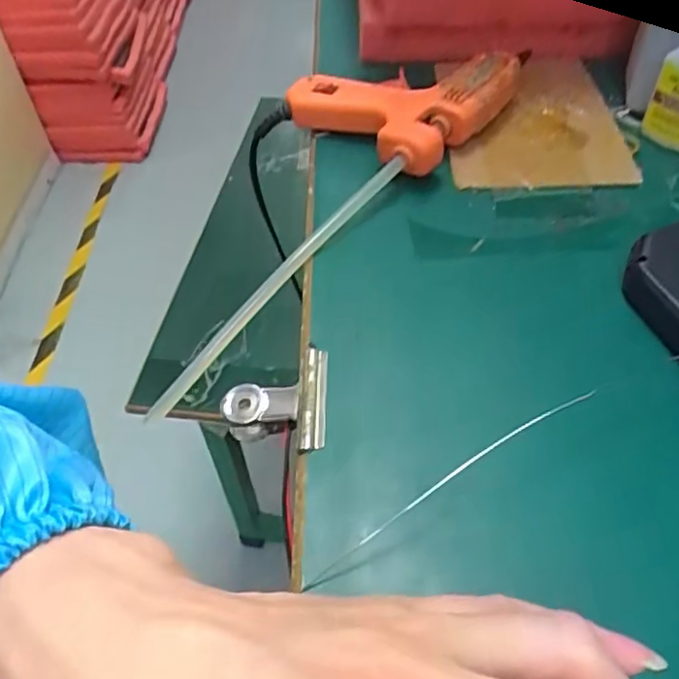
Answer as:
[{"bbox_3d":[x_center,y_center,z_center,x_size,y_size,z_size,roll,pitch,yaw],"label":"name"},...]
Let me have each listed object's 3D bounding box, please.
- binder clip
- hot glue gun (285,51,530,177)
[{"bbox_3d":[-0.028,0.030,0.282,0.045,0.027,0.050,0,51,2],"label":"binder clip"},{"bbox_3d":[0.037,-0.155,0.404,0.109,0.033,0.114,34,60,26],"label":"hot glue gun"}]

